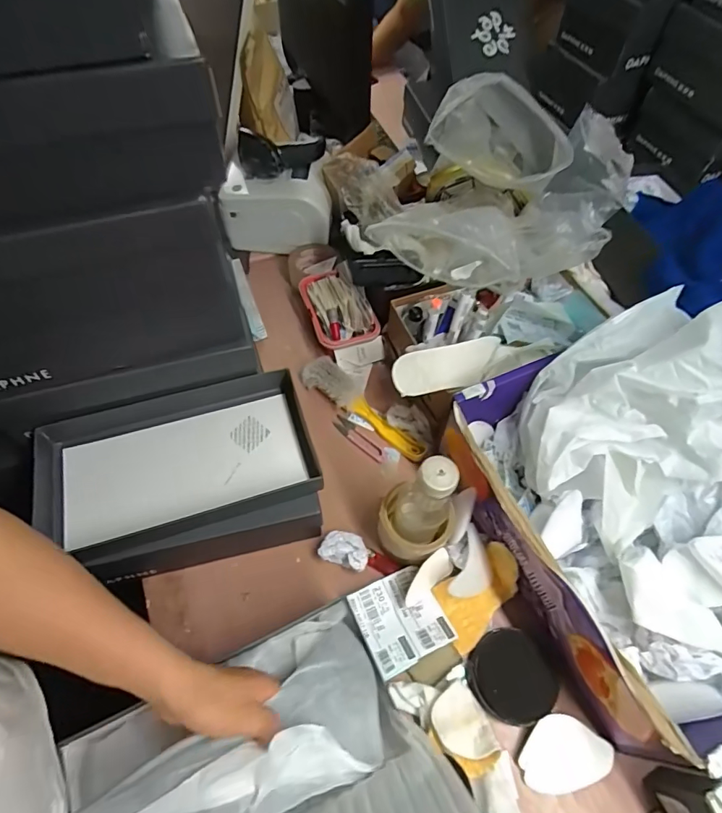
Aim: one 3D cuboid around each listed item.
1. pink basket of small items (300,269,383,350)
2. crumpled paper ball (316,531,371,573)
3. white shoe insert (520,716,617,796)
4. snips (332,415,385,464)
[{"bbox_3d":[-0.040,-0.166,0.774,0.100,0.048,0.160,-17,60,-12],"label":"pink basket of small items"},{"bbox_3d":[-0.019,0.181,0.590,0.060,0.023,0.044,18,59,9],"label":"crumpled paper ball"},{"bbox_3d":[0.213,0.362,0.488,0.093,0.009,0.071,-7,81,-1],"label":"white shoe insert"},{"bbox_3d":[-0.001,0.049,0.696,0.099,0.011,0.025,39,65,21],"label":"snips"}]

